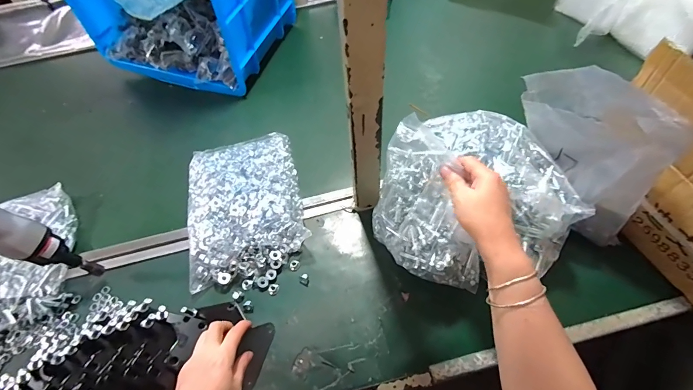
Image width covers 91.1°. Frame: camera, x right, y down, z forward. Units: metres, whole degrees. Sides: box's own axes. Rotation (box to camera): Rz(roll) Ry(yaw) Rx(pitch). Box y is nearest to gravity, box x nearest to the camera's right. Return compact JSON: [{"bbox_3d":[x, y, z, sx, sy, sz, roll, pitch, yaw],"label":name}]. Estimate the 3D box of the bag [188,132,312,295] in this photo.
[{"bbox_3d":[-0.178,0.005,0.583,0.192,0.053,0.270,-15,59,-5],"label":"bag"}]

